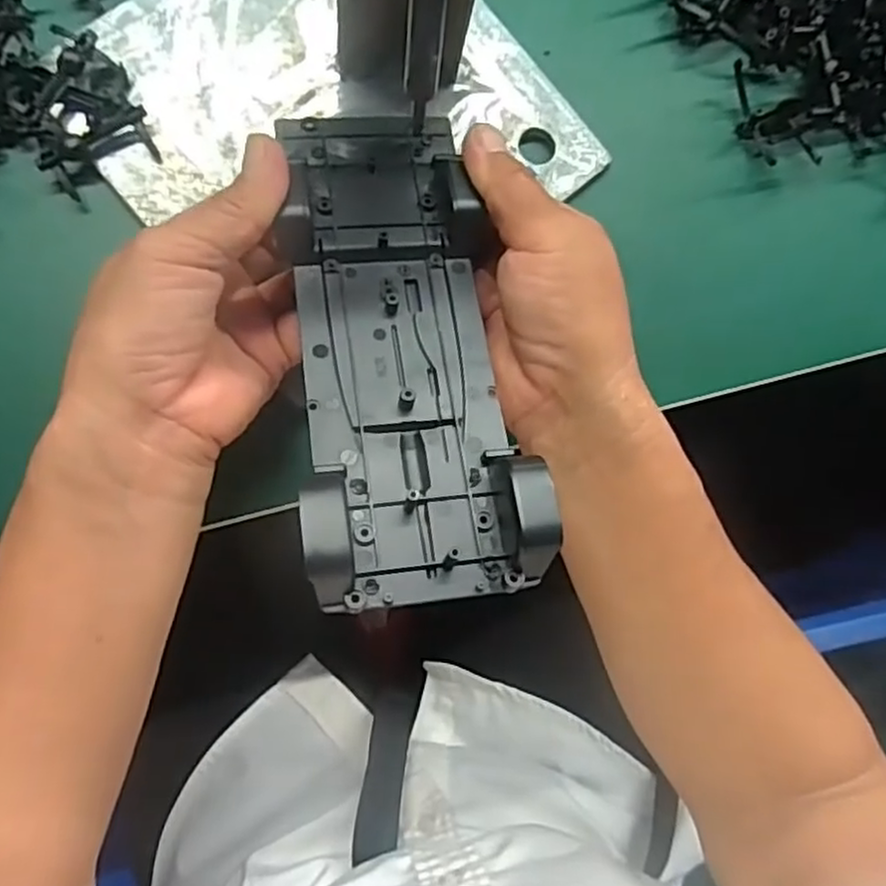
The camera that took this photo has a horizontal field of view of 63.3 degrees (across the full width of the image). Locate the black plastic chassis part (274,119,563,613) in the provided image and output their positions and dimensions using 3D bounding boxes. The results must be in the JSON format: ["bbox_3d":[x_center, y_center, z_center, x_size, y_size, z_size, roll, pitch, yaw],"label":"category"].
[{"bbox_3d":[-0.014,-0.043,0.255,0.075,0.025,0.192,-6,69,-7],"label":"black plastic chassis part"}]

